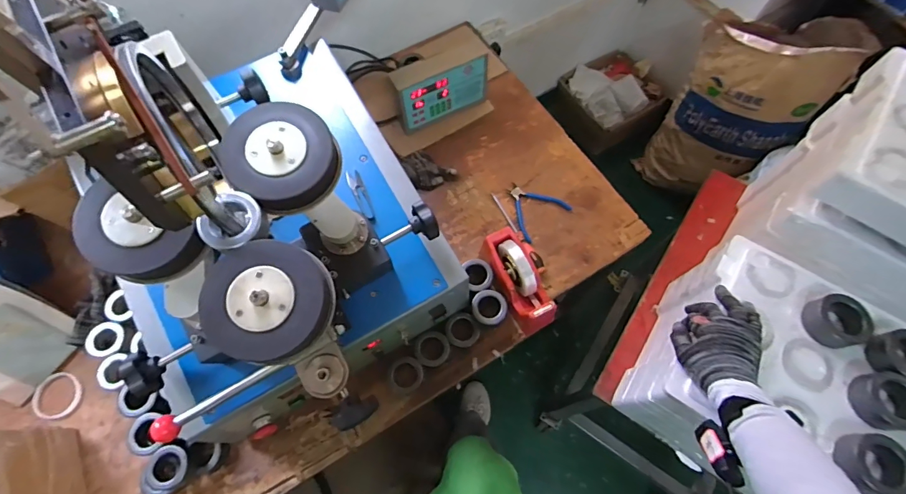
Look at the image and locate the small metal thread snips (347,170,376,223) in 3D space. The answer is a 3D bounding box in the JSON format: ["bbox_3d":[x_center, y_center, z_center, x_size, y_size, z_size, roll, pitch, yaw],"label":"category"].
[{"bbox_3d":[-0.160,-0.089,0.737,0.026,0.006,0.104,-13,70,-28],"label":"small metal thread snips"}]

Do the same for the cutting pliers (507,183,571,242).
[{"bbox_3d":[0.179,-0.093,0.970,0.128,0.024,0.132,-34,72,-13],"label":"cutting pliers"}]

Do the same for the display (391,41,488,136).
[{"bbox_3d":[-0.033,-0.387,1.026,0.234,0.157,0.077,-27,70,-11],"label":"display"}]

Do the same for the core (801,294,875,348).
[{"bbox_3d":[0.530,0.099,0.580,0.067,0.056,0.068,0,68,0],"label":"core"}]

